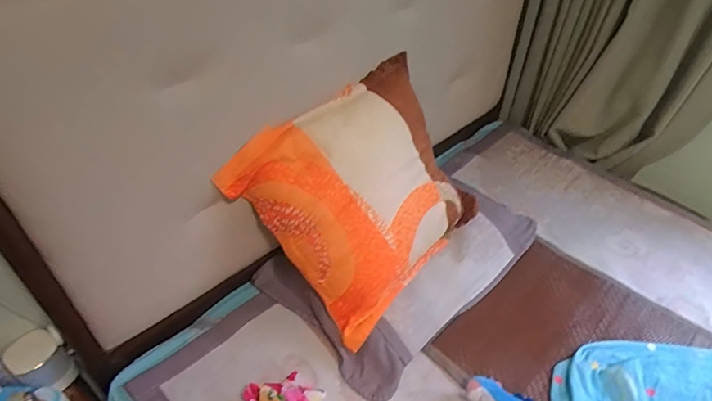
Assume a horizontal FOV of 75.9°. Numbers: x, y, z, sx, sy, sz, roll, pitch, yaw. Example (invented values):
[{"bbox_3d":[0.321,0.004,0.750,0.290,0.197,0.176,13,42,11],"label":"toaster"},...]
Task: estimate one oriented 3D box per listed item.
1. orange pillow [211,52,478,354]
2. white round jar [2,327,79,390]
[{"bbox_3d":[0.042,-0.017,1.037,0.513,0.493,0.123,-40,18,-20],"label":"orange pillow"},{"bbox_3d":[-0.627,0.326,0.912,0.082,0.107,0.081,1,42,0],"label":"white round jar"}]

